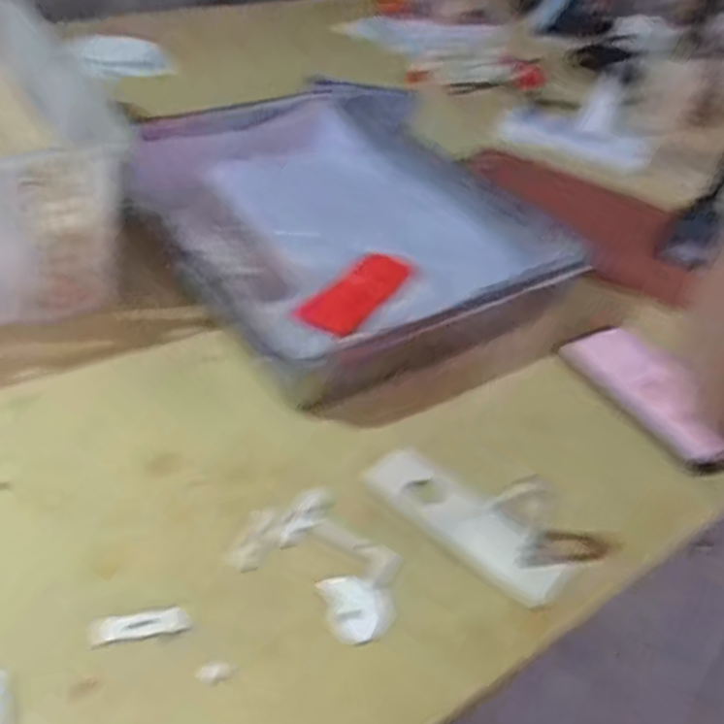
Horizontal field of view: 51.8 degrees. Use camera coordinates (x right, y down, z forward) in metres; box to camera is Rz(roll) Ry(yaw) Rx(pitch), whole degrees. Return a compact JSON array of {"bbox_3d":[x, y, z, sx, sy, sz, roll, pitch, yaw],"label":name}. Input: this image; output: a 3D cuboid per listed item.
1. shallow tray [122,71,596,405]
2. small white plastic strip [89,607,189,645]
[{"bbox_3d":[-0.021,-0.160,0.768,0.357,0.060,0.468,-18,45,-28],"label":"shallow tray"},{"bbox_3d":[-0.127,0.149,0.425,0.053,0.004,0.017,-3,40,-12],"label":"small white plastic strip"}]

